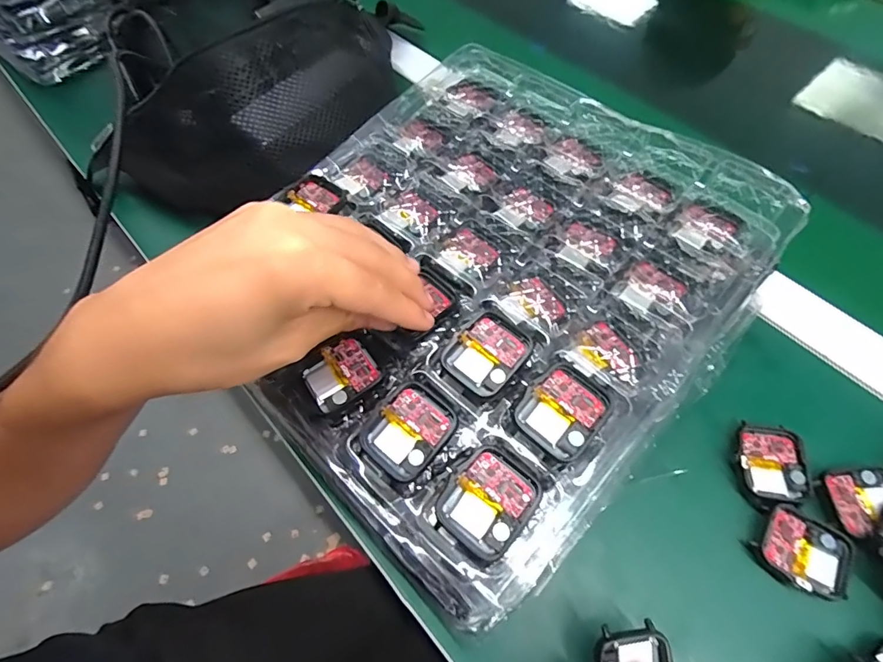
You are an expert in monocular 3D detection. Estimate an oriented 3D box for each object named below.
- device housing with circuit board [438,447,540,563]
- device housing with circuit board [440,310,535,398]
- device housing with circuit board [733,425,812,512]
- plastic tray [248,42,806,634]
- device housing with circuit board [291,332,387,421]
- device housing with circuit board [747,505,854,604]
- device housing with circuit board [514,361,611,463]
[{"bbox_3d":[0.022,0.078,0.213,0.037,0.008,0.044,38,71,20],"label":"device housing with circuit board"},{"bbox_3d":[0.024,0.012,0.246,0.036,0.007,0.041,39,71,20],"label":"device housing with circuit board"},{"bbox_3d":[0.194,0.080,0.273,0.038,0.007,0.047,4,63,5],"label":"device housing with circuit board"},{"bbox_3d":[0.026,-0.043,0.283,0.296,0.029,0.265,-42,68,-17],"label":"plastic tray"},{"bbox_3d":[-0.053,0.025,0.247,0.043,0.012,0.036,-31,66,-12],"label":"device housing with circuit board"},{"bbox_3d":[0.197,0.121,0.254,0.043,0.012,0.037,26,67,15],"label":"device housing with circuit board"},{"bbox_3d":[0.060,0.038,0.227,0.037,0.004,0.042,40,72,21],"label":"device housing with circuit board"}]

